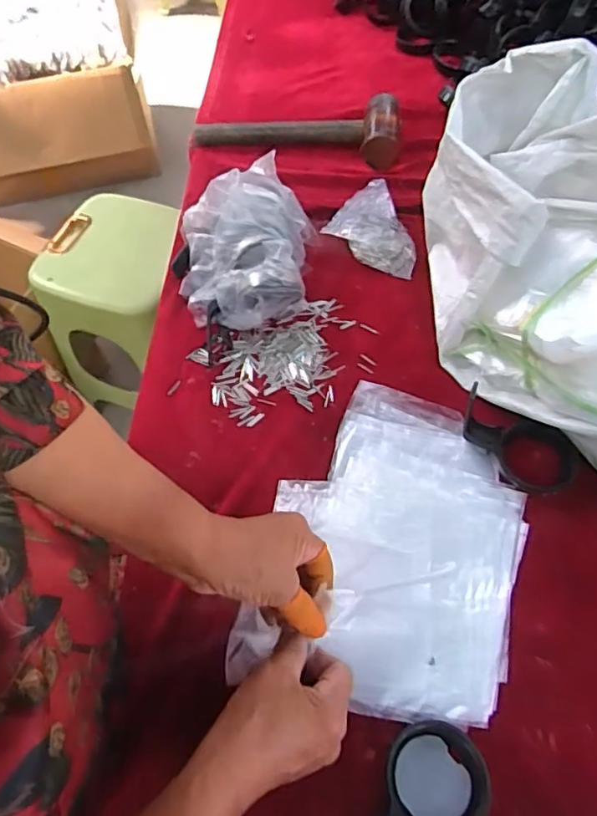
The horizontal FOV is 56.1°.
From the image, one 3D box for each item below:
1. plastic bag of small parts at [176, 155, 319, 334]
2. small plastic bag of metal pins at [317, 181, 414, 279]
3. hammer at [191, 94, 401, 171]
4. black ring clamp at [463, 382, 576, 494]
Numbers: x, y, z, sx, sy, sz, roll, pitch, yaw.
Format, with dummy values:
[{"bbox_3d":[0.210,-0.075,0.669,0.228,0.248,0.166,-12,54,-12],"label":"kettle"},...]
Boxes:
[{"bbox_3d":[-0.057,-0.182,0.633,0.145,0.103,0.178,-4,58,0],"label":"plastic bag of small parts"},{"bbox_3d":[0.107,-0.228,0.696,0.127,0.028,0.110,37,66,22],"label":"small plastic bag of metal pins"},{"bbox_3d":[-0.007,-0.395,0.790,0.294,0.048,0.102,5,58,5],"label":"hammer"},{"bbox_3d":[0.204,0.032,0.534,0.119,0.018,0.070,34,65,21],"label":"black ring clamp"}]

